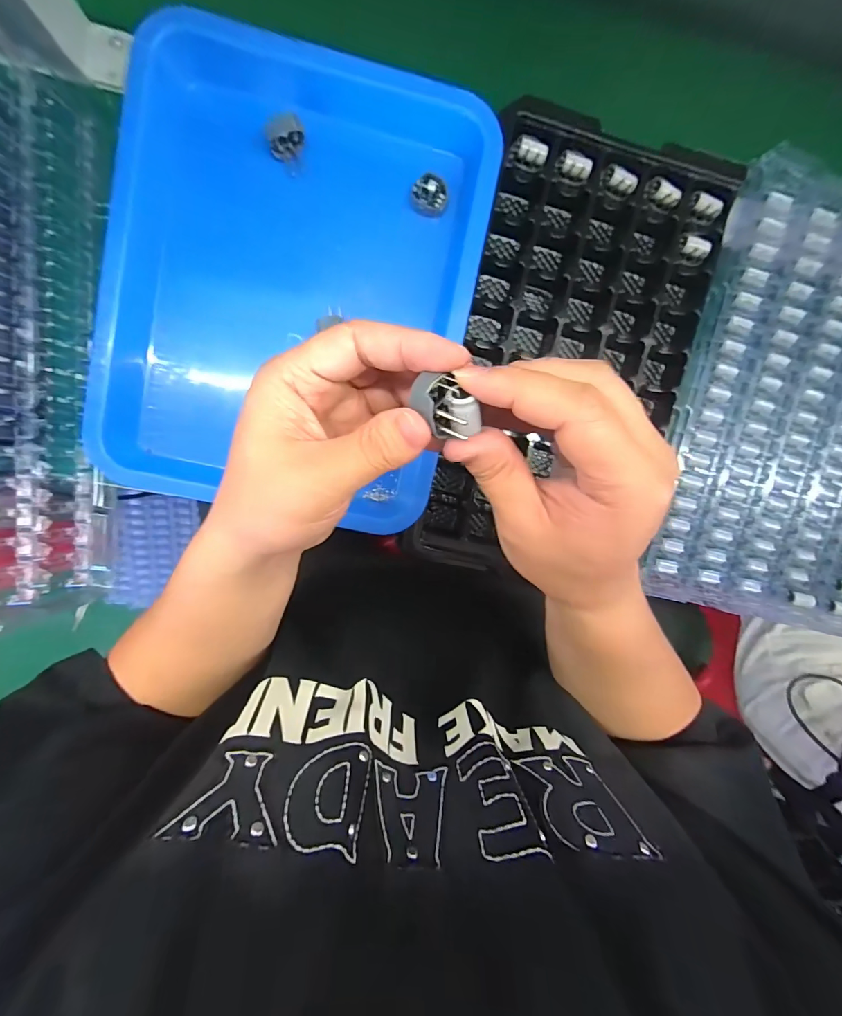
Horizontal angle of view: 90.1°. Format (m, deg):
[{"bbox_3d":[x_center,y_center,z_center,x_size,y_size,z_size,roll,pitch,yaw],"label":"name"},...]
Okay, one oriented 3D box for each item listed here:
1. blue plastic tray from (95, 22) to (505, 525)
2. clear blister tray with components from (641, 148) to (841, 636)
[{"bbox_3d":[-0.097,-0.167,0.337,0.263,0.057,0.345,11,94,-5],"label":"blue plastic tray"},{"bbox_3d":[0.349,-0.083,0.368,0.250,0.027,0.370,11,94,-5],"label":"clear blister tray with components"}]

